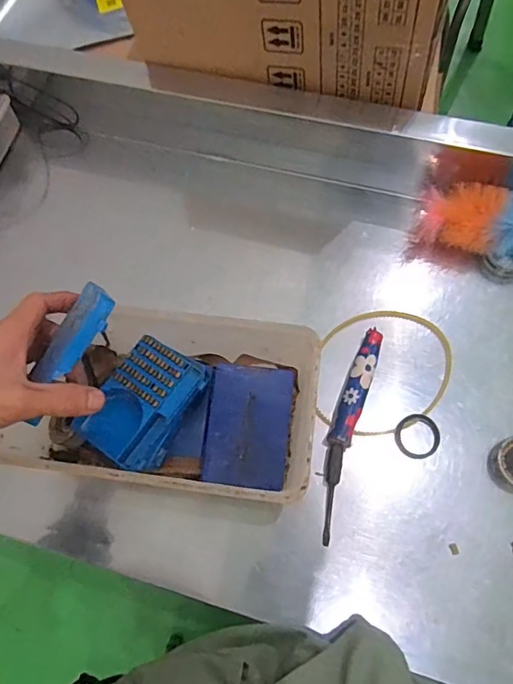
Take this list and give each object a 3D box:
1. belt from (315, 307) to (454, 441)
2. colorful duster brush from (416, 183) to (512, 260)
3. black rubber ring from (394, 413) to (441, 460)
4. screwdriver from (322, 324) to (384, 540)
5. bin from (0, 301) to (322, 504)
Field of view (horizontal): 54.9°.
[{"bbox_3d":[0.129,0.030,0.497,0.128,0.009,0.132,-1,70,2],"label":"belt"},{"bbox_3d":[0.330,-0.110,0.511,0.314,0.053,0.072,14,72,7],"label":"colorful duster brush"},{"bbox_3d":[0.156,0.091,0.478,0.043,0.008,0.043,-1,70,2],"label":"black rubber ring"},{"bbox_3d":[0.086,0.082,0.478,0.025,0.024,0.207,17,72,9],"label":"screwdriver"},{"bbox_3d":[-0.085,0.056,0.445,0.248,0.088,0.143,6,71,5],"label":"bin"}]

